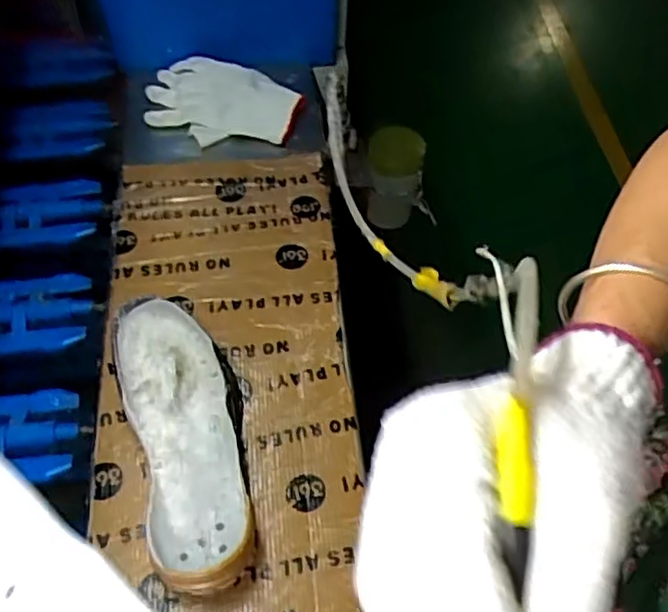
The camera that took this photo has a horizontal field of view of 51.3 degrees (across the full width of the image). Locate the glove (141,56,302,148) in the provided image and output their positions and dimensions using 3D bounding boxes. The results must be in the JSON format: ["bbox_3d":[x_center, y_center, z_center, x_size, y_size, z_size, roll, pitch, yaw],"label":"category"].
[{"bbox_3d":[-0.141,-0.254,0.869,0.197,0.044,0.117,12,53,7],"label":"glove"}]

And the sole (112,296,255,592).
[{"bbox_3d":[-0.123,0.113,0.592,0.096,0.057,0.258,-15,55,-13],"label":"sole"}]

